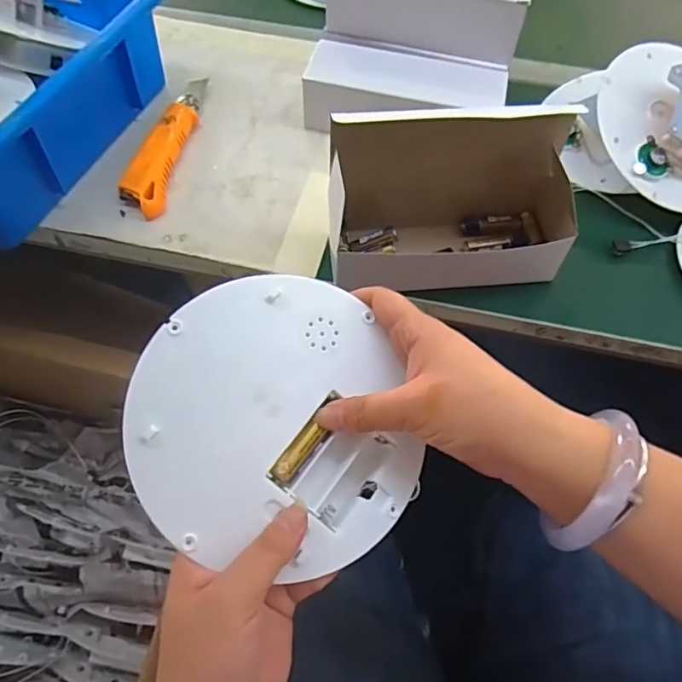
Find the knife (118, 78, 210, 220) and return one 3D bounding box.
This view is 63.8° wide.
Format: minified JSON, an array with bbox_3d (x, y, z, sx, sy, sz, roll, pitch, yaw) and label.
[{"bbox_3d":[-0.156,-0.184,0.493,0.035,0.021,0.178,8,61,2],"label":"knife"}]

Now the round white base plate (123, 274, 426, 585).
[{"bbox_3d":[-0.034,0.042,0.284,0.137,0.014,0.147,4,77,-16],"label":"round white base plate"}]

